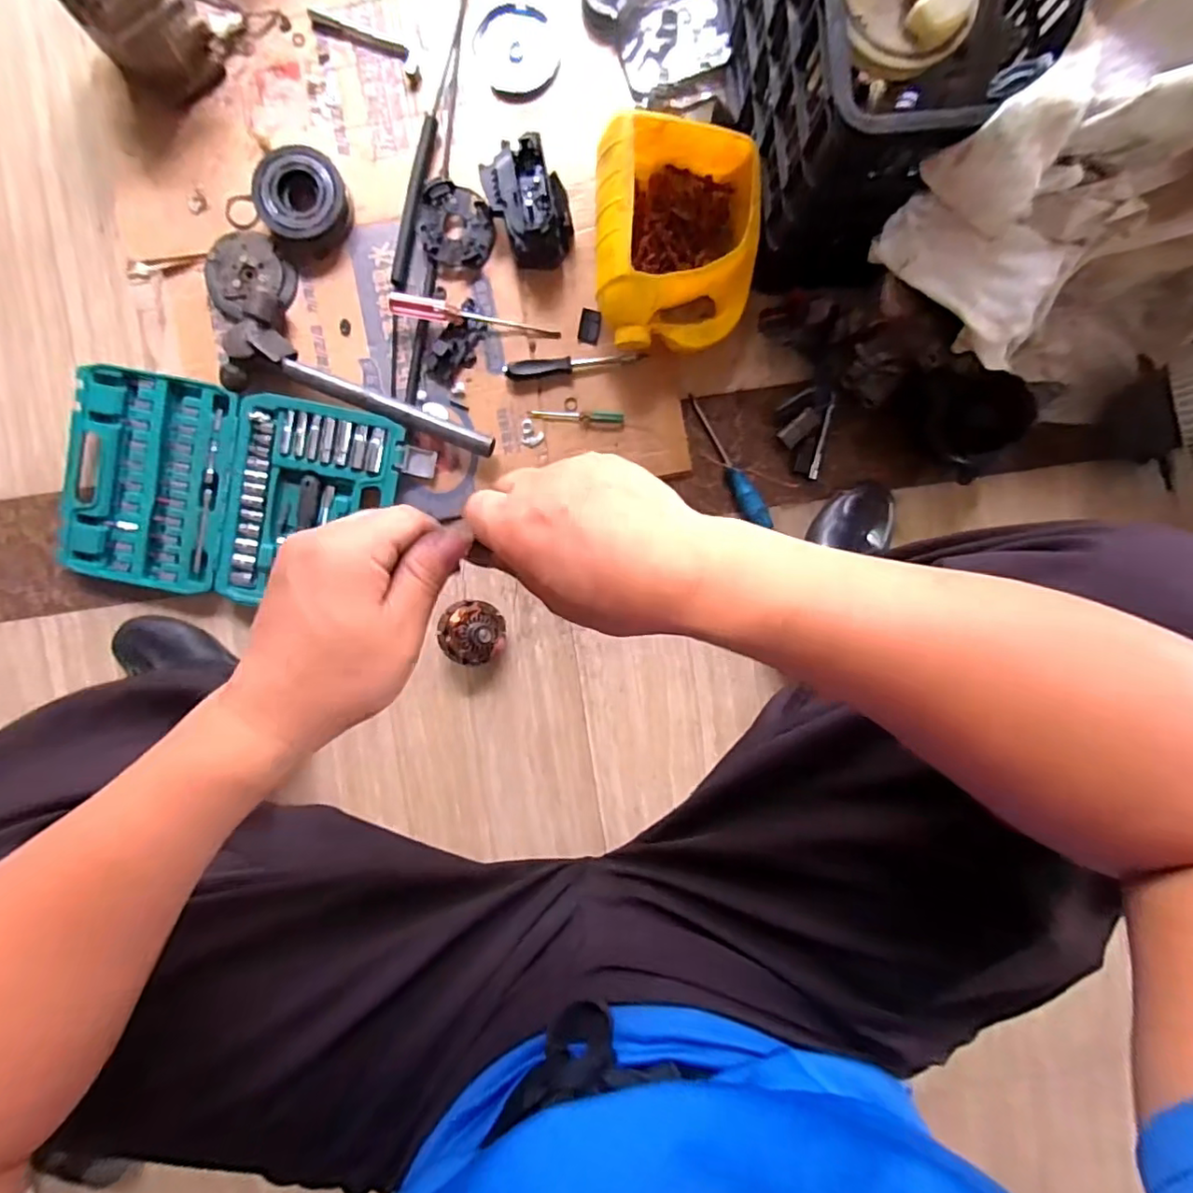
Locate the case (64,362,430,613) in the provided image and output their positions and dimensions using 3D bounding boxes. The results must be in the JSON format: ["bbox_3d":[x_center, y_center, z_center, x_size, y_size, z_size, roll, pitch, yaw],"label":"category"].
[{"bbox_3d":[-0.433,-0.122,0.722,0.420,0.032,0.249,10,90,2],"label":"case"}]

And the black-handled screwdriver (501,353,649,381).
[{"bbox_3d":[-0.028,-0.286,0.718,0.168,0.020,0.021,-10,90,2],"label":"black-handled screwdriver"}]

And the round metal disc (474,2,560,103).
[{"bbox_3d":[-0.095,-0.663,0.721,0.097,0.008,0.112,-21,90,2],"label":"round metal disc"}]

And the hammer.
[{"bbox_3d":[-0.285,-0.229,0.706,0.336,0.049,0.082,24,91,1],"label":"hammer"}]

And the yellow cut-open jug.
[{"bbox_3d":[0.091,-0.400,0.671,0.180,0.115,0.227,0,92,-1],"label":"yellow cut-open jug"}]

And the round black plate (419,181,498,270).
[{"bbox_3d":[-0.168,-0.449,0.713,0.091,0.020,0.087,0,90,2],"label":"round black plate"}]

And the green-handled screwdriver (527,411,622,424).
[{"bbox_3d":[-0.024,-0.223,0.732,0.115,0.011,0.014,0,90,2],"label":"green-handled screwdriver"}]

